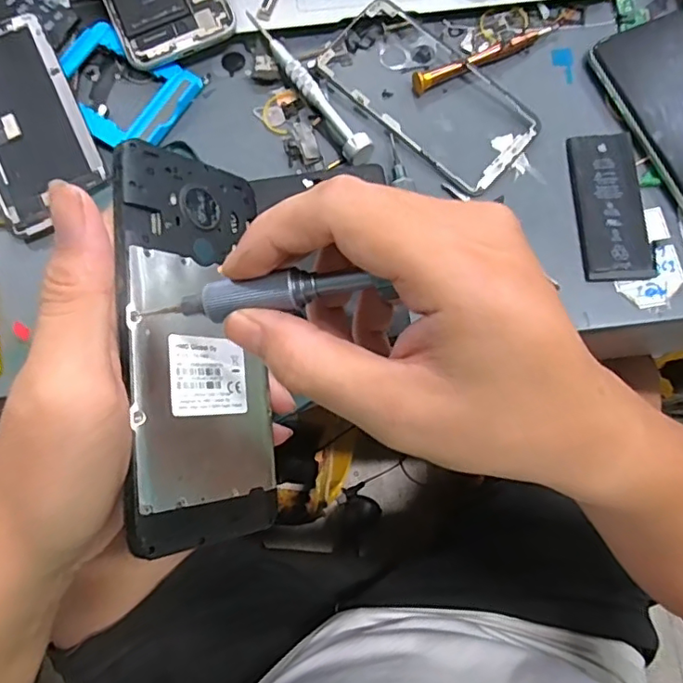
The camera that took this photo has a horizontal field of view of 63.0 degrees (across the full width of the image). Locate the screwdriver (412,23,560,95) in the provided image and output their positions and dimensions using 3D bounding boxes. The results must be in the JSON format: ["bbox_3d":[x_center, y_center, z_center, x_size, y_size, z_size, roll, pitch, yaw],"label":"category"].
[{"bbox_3d":[0.096,-0.186,0.361,0.105,0.010,0.013,-23,75,-5],"label":"screwdriver"}]

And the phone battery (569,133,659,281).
[{"bbox_3d":[0.161,-0.082,0.335,0.040,0.005,0.095,-4,74,1],"label":"phone battery"}]

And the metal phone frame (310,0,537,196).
[{"bbox_3d":[0.057,-0.156,0.357,0.149,0.011,0.072,43,86,8],"label":"metal phone frame"}]

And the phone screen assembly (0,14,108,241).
[{"bbox_3d":[-0.198,-0.137,0.348,0.067,0.004,0.136,-24,83,-4],"label":"phone screen assembly"}]

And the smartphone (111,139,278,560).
[{"bbox_3d":[-0.062,0.000,0.246,0.004,0.070,0.169,-13,79,40],"label":"smartphone"}]

